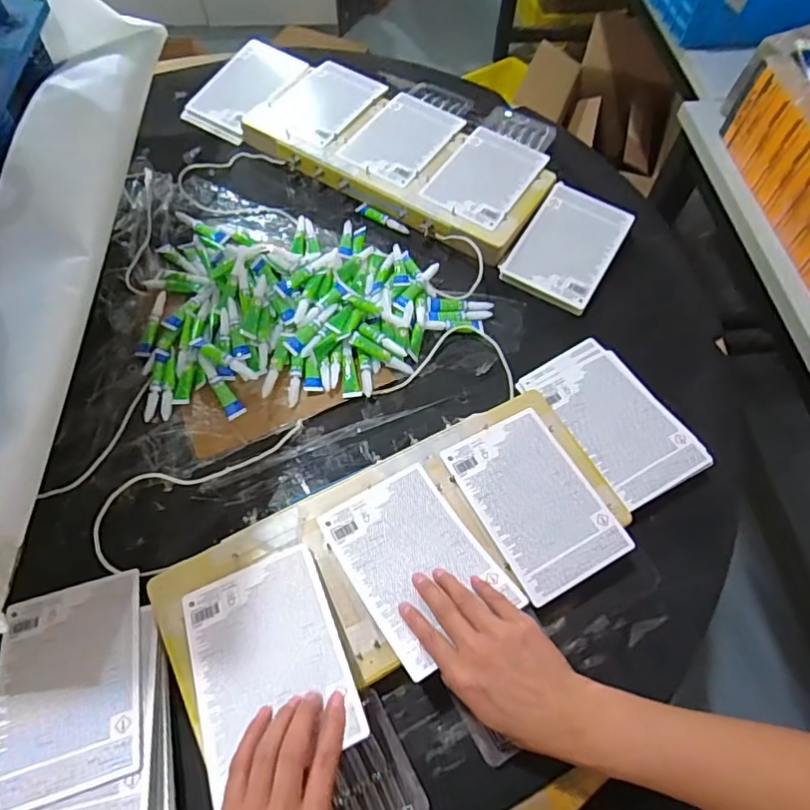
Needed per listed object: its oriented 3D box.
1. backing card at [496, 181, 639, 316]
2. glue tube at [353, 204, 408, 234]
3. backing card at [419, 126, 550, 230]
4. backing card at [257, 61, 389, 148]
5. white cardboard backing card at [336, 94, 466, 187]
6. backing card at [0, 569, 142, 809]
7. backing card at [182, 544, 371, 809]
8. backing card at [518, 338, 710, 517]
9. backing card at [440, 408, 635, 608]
[{"bbox_3d":[0.217,-0.213,0.734,0.119,0.014,0.177,30,73,14],"label":"backing card"},{"bbox_3d":[-0.031,-0.252,0.756,0.083,0.012,0.013,32,66,13],"label":"glue tube"},{"bbox_3d":[0.112,-0.314,0.760,0.116,0.006,0.172,31,65,14],"label":"backing card"},{"bbox_3d":[-0.117,-0.441,0.813,0.118,0.006,0.171,31,65,14],"label":"backing card"},{"bbox_3d":[-0.004,-0.376,0.784,0.116,0.005,0.160,30,64,14],"label":"white cardboard backing card"},{"bbox_3d":[-0.277,0.228,0.461,0.112,0.005,0.164,-15,52,-10],"label":"backing card"},{"bbox_3d":[-0.110,0.199,0.443,0.116,0.004,0.164,-23,50,-8],"label":"backing card"},{"bbox_3d":[0.227,0.011,0.610,0.113,0.010,0.189,-29,60,-14],"label":"backing card"},{"bbox_3d":[0.125,0.091,0.541,0.114,0.006,0.168,-24,66,-15],"label":"backing card"}]

